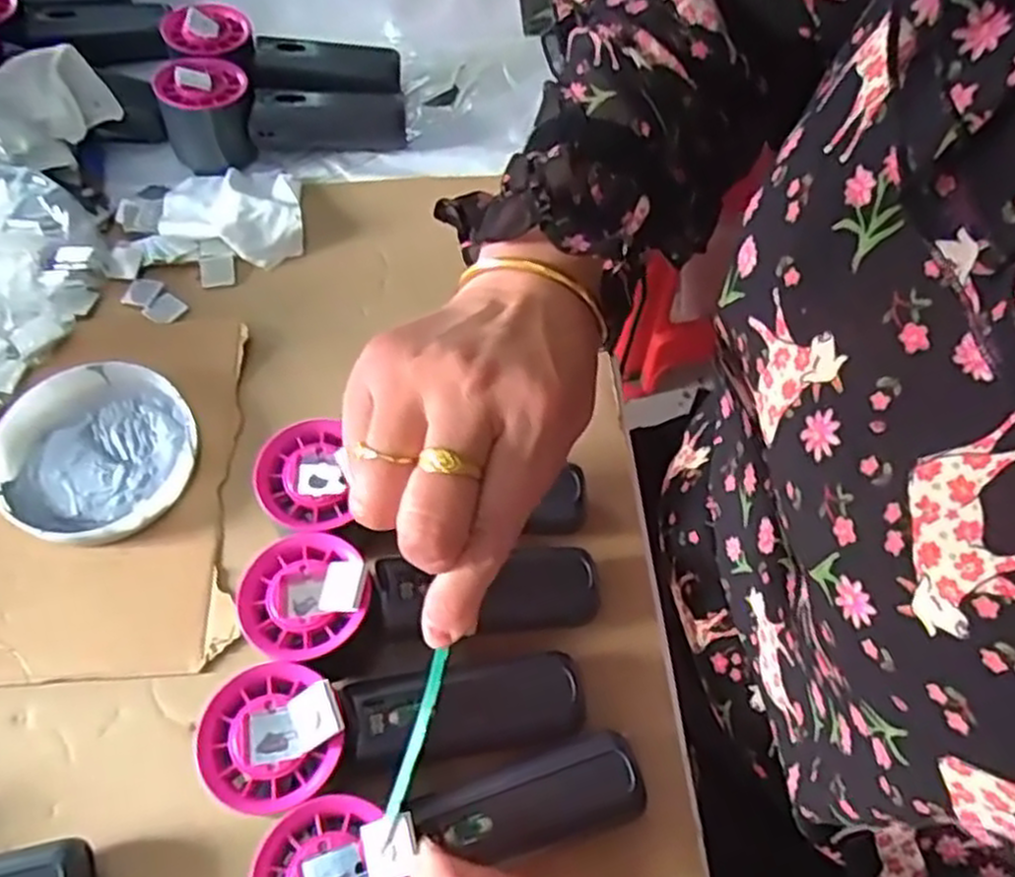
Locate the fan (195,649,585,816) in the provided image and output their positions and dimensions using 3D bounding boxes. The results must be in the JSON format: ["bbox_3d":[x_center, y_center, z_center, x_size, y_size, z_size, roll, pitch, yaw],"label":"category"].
[{"bbox_3d":[-0.046,0.117,0.341,0.154,0.065,0.052,-13,62,-9],"label":"fan"}]

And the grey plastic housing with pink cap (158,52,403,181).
[{"bbox_3d":[-0.151,-0.226,0.532,0.154,0.054,0.060,-12,62,-9],"label":"grey plastic housing with pink cap"}]

